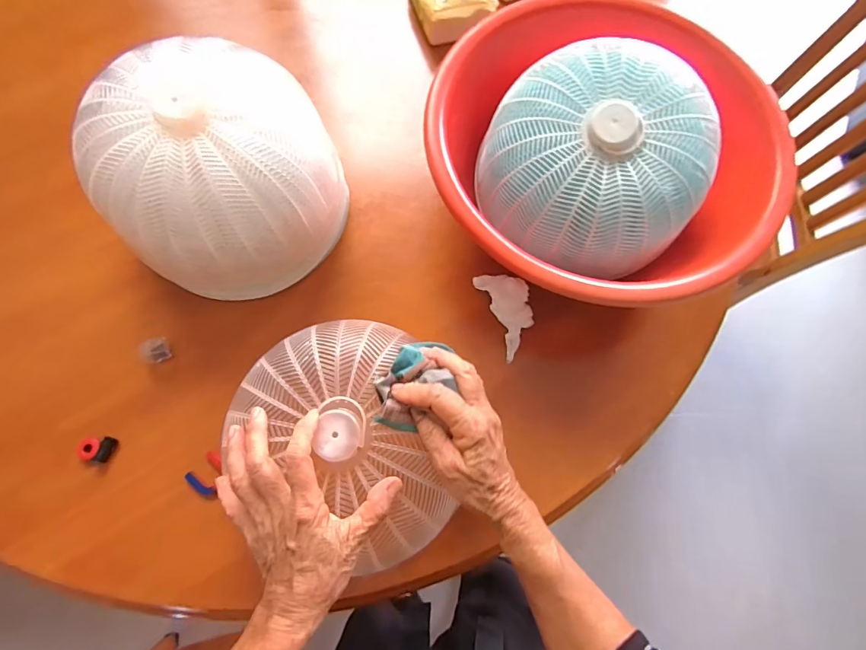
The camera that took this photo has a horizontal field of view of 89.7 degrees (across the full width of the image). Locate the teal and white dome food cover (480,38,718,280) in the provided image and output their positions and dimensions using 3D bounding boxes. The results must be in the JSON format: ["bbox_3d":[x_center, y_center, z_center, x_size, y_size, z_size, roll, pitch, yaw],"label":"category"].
[{"bbox_3d":[0.154,-0.162,0.438,0.220,0.116,0.191,17,74,4],"label":"teal and white dome food cover"}]

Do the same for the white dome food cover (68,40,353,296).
[{"bbox_3d":[-0.202,-0.146,0.457,0.195,0.177,0.189,-2,74,-1],"label":"white dome food cover"}]

